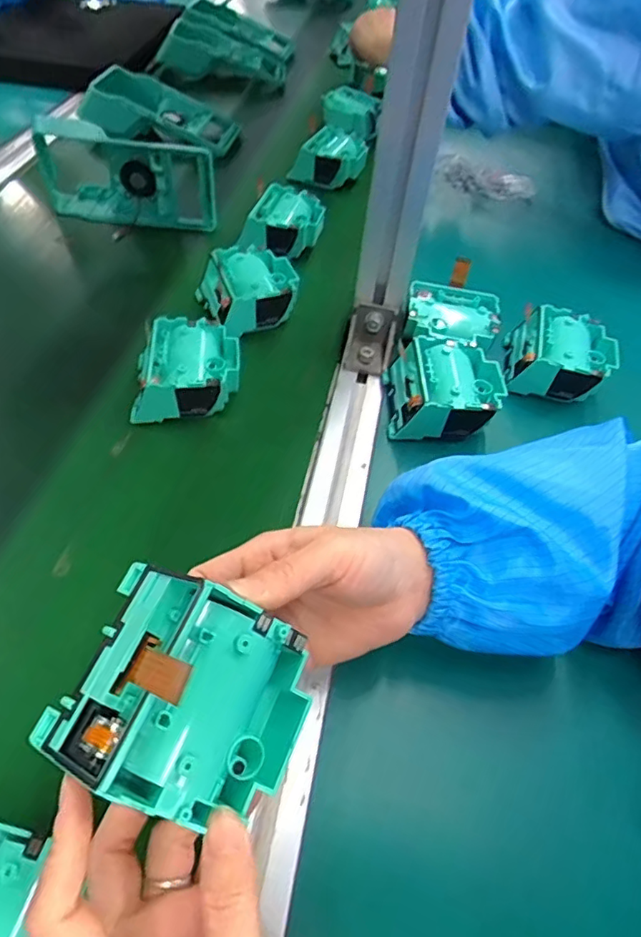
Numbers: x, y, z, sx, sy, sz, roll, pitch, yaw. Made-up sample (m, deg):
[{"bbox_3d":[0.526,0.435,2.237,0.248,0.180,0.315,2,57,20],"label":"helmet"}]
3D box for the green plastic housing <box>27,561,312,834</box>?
[{"bbox_3d":[-0.049,0.080,0.200,0.081,0.049,0.071,20,54,10],"label":"green plastic housing"}]

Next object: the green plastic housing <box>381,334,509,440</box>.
[{"bbox_3d":[0.093,-0.059,0.426,0.081,0.045,0.080,3,53,-3],"label":"green plastic housing"}]

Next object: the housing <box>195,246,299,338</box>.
[{"bbox_3d":[-0.062,-0.158,0.490,0.080,0.037,0.082,-21,58,-20],"label":"housing"}]

